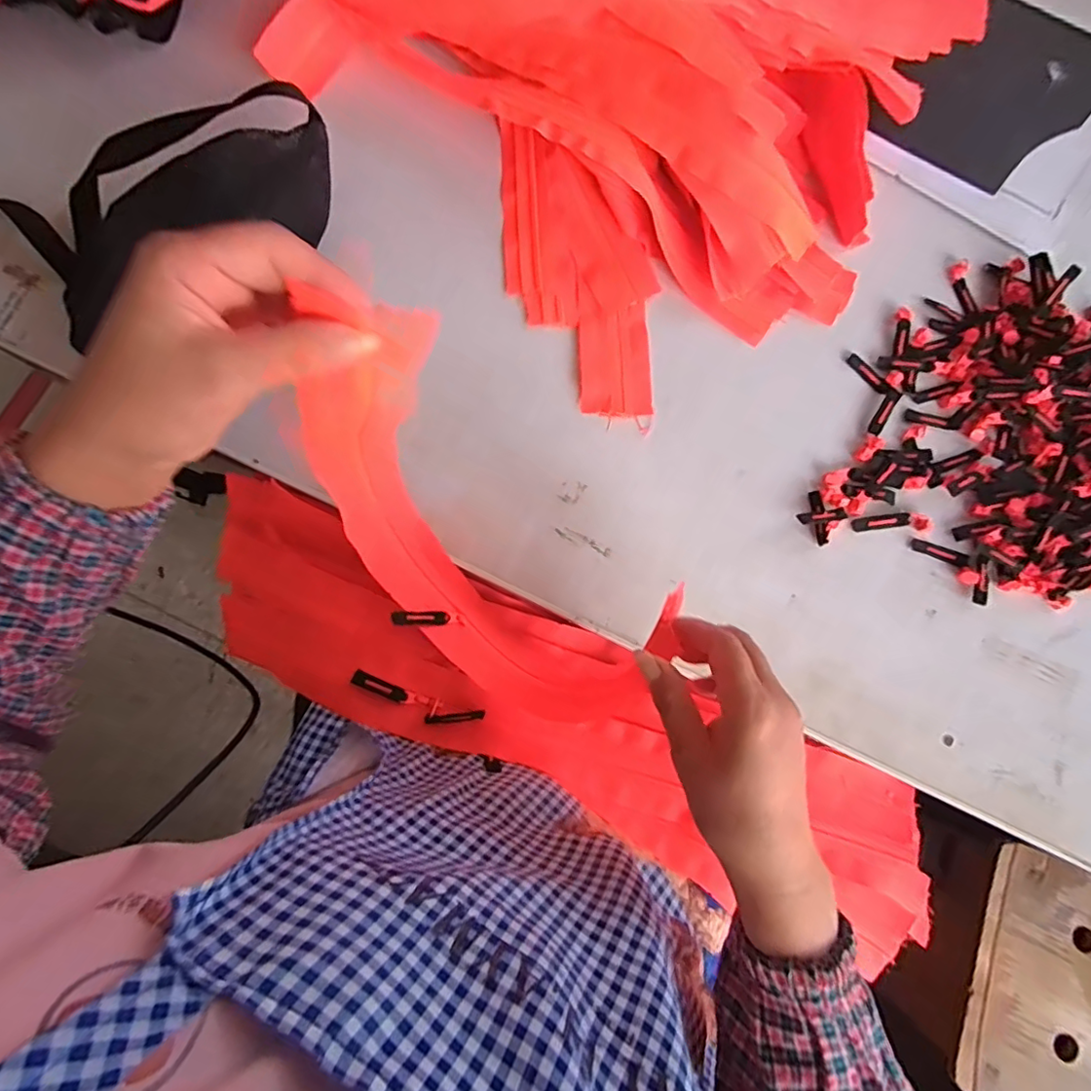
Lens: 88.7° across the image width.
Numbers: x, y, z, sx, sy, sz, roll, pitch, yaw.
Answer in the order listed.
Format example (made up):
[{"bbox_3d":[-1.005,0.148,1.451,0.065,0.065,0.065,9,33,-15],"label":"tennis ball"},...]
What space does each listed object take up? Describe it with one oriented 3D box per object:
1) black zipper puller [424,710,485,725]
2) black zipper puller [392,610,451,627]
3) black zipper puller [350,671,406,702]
[{"bbox_3d":[-0.072,0.137,0.443,0.045,0.009,0.009,-2,78,-1],"label":"black zipper puller"},{"bbox_3d":[-0.099,0.058,0.441,0.048,0.008,0.012,8,73,-43],"label":"black zipper puller"},{"bbox_3d":[-0.133,0.113,0.446,0.046,0.004,0.012,22,79,5],"label":"black zipper puller"}]

